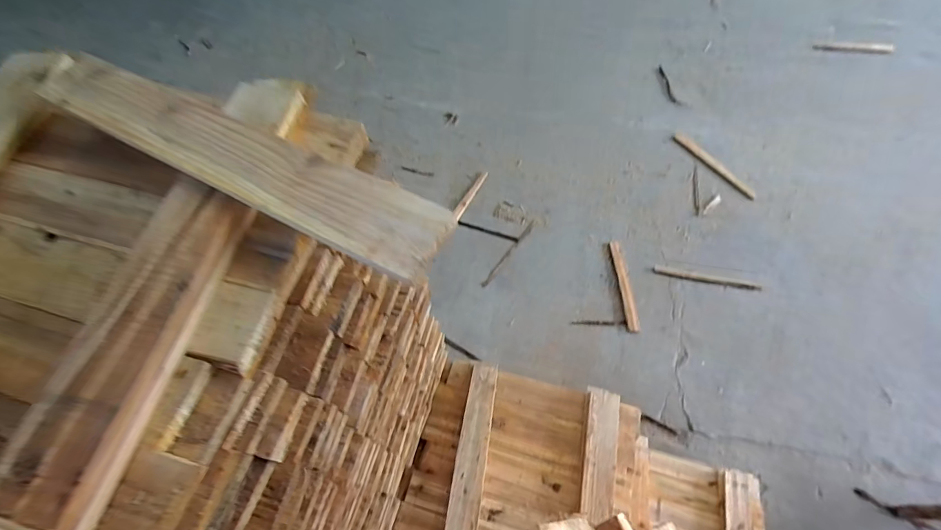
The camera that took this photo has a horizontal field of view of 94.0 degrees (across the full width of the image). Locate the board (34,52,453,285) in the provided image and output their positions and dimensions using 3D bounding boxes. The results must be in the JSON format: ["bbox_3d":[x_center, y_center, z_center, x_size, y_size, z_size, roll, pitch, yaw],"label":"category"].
[{"bbox_3d":[-0.254,-0.120,0.428,0.513,0.021,0.074,25,65,17],"label":"board"}]

